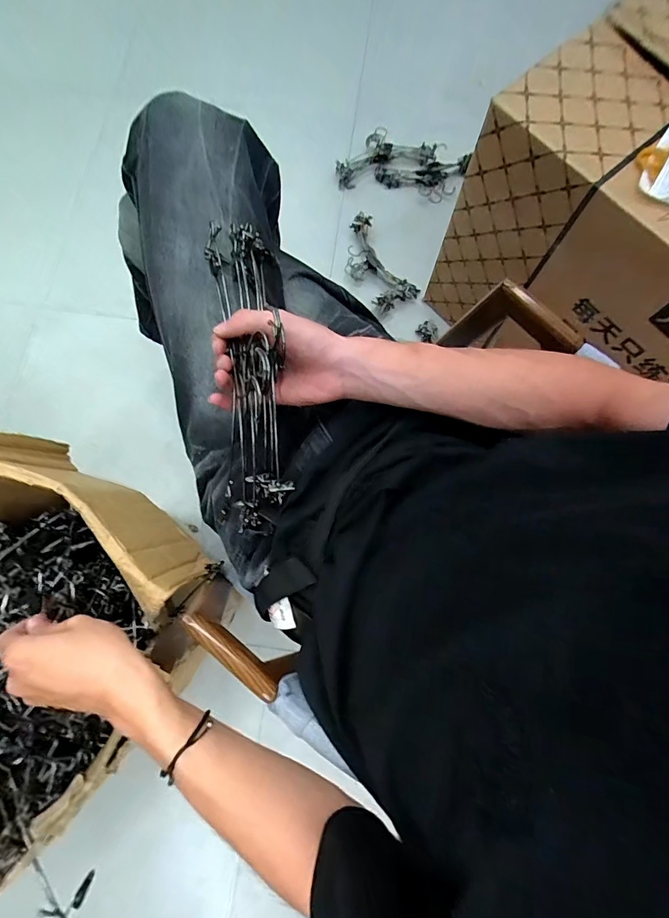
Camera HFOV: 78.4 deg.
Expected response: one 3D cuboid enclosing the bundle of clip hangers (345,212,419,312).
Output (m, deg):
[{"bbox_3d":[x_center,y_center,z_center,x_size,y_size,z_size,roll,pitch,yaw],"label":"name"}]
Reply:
[{"bbox_3d":[0.103,-0.535,1.121,0.137,0.054,0.281,-30,79,-7],"label":"bundle of clip hangers"}]

